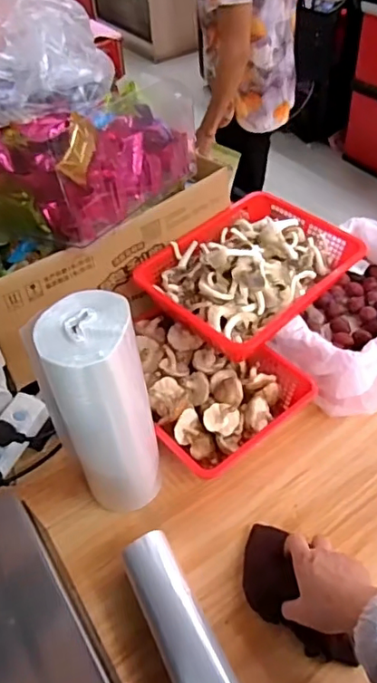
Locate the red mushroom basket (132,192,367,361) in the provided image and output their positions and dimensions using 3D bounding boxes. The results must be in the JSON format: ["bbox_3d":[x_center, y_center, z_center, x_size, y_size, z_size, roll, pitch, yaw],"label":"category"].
[{"bbox_3d":[0.090,-0.118,0.837,0.309,0.076,0.226,-36,54,-26],"label":"red mushroom basket"}]

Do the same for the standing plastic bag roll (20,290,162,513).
[{"bbox_3d":[-0.101,0.086,0.654,0.110,0.291,0.099,-15,47,-9],"label":"standing plastic bag roll"}]

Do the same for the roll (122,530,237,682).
[{"bbox_3d":[-0.001,0.325,0.584,0.056,0.044,0.246,-22,49,-16],"label":"roll"}]

